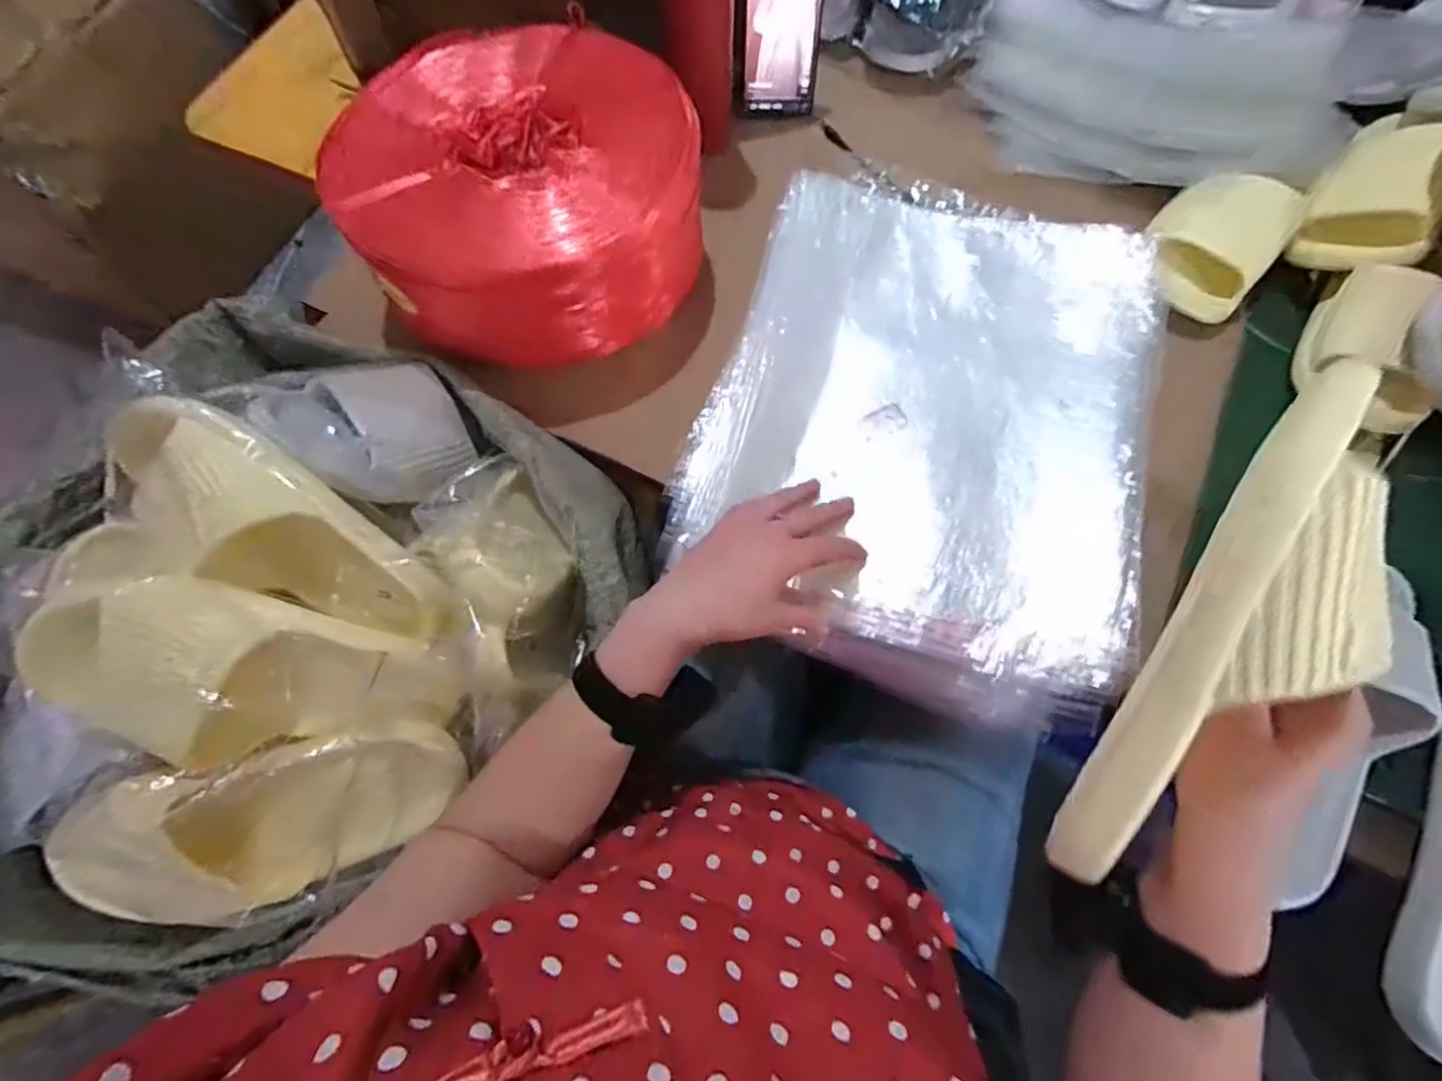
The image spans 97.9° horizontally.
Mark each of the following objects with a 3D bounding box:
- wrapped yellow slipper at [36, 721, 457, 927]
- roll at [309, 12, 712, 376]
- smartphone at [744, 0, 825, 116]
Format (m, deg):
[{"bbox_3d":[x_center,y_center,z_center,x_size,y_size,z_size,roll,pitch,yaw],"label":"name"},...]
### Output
[{"bbox_3d":[-0.298,0.184,0.408,0.239,0.089,0.094,-15,70,-5],"label":"wrapped yellow slipper"},{"bbox_3d":[-0.156,-0.291,0.542,0.275,0.140,0.213,4,70,2],"label":"roll"},{"bbox_3d":[0.061,-0.501,0.605,0.072,0.153,0.006,1,50,0],"label":"smartphone"}]

